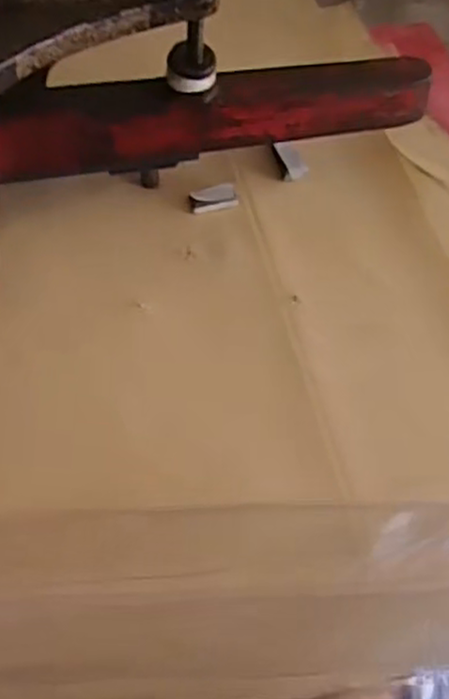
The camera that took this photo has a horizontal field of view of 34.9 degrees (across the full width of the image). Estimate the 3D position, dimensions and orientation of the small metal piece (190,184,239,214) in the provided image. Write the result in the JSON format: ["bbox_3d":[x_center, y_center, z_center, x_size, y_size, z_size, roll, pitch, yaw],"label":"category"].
[{"bbox_3d":[-0.006,-0.087,0.409,0.027,0.004,0.018,-12,57,-10],"label":"small metal piece"}]

